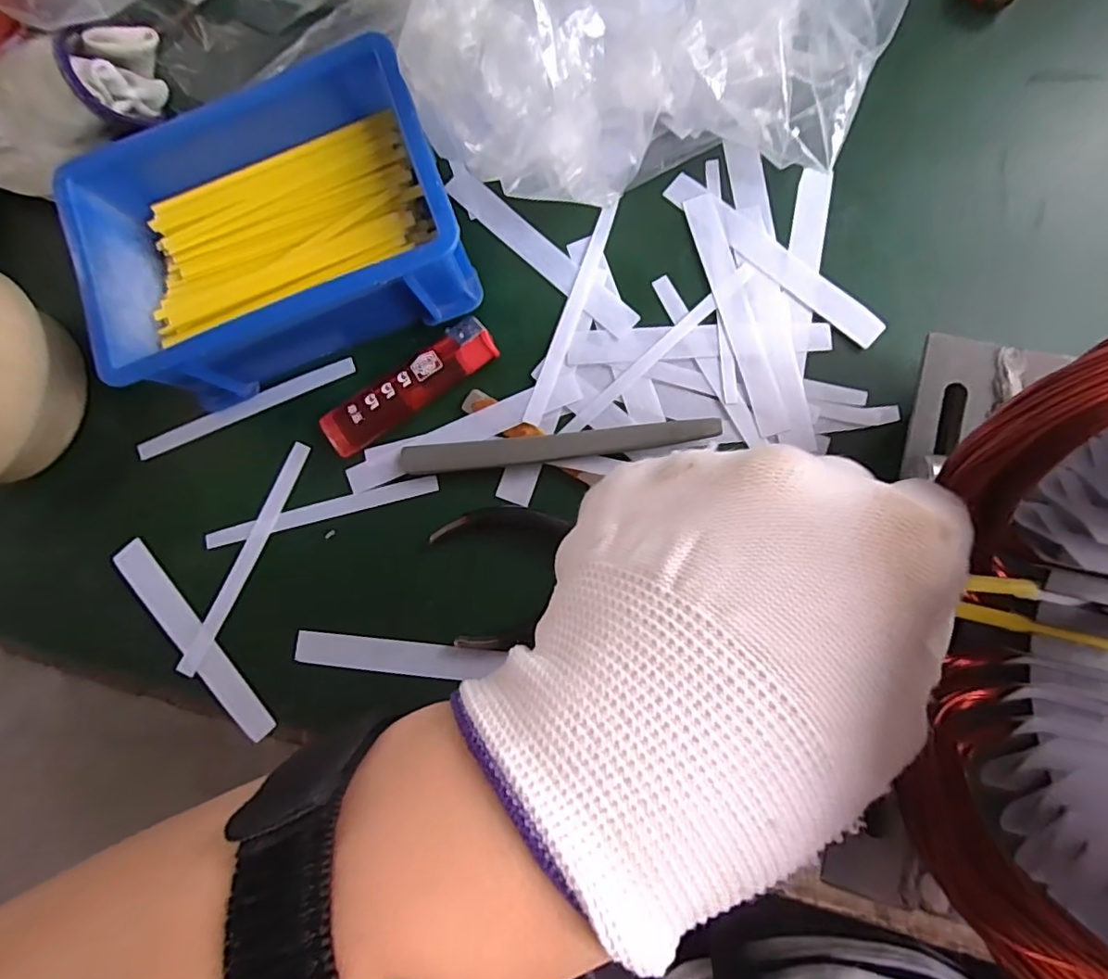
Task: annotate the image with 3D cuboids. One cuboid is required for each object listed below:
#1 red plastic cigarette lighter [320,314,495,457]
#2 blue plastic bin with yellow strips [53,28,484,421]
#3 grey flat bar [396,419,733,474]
[{"bbox_3d":[-0.063,-0.045,0.249,0.082,0.010,0.020,-34,82,2],"label":"red plastic cigarette lighter"},{"bbox_3d":[-0.114,-0.111,0.239,0.142,0.053,0.108,-18,83,4],"label":"blue plastic bin with yellow strips"},{"bbox_3d":[0.000,-0.018,0.239,0.133,0.009,0.012,-5,84,6],"label":"grey flat bar"}]

